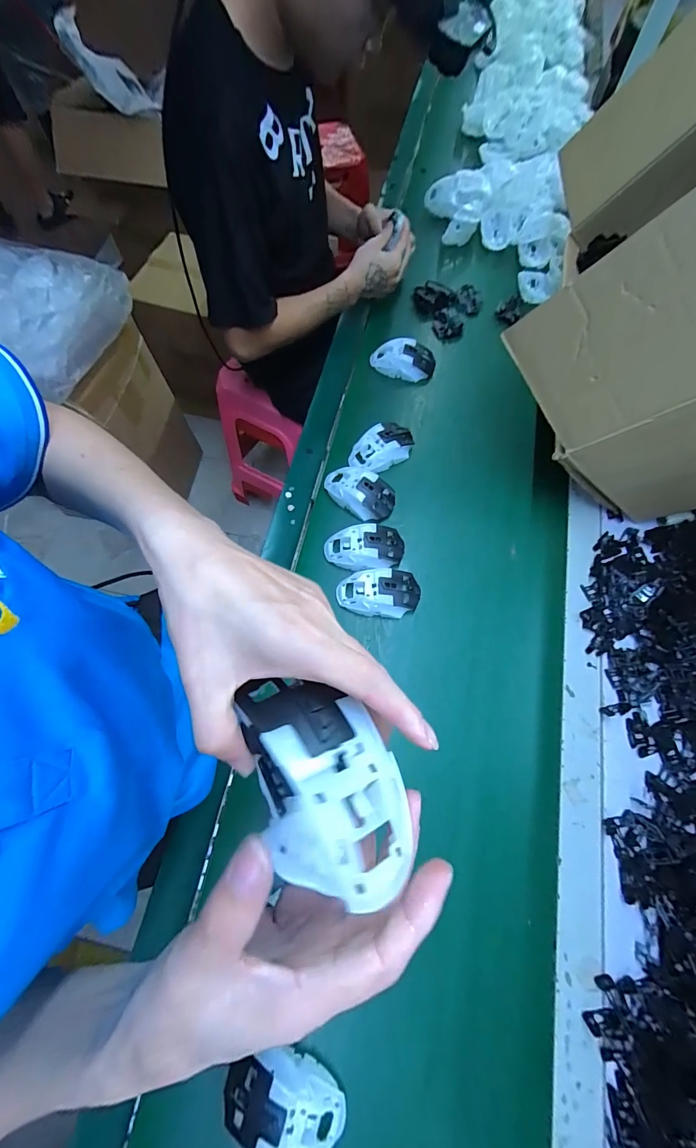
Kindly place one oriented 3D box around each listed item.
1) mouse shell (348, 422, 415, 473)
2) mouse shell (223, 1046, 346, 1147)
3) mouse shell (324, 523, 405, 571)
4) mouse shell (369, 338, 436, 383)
[{"bbox_3d":[0.058,-0.208,0.665,0.117,0.040,0.064,-36,74,-14],"label":"mouse shell"},{"bbox_3d":[-0.061,0.504,0.380,0.113,0.029,0.060,9,69,2],"label":"mouse shell"},{"bbox_3d":[0.025,-0.035,0.605,0.120,0.048,0.068,-7,69,-4],"label":"mouse shell"},{"bbox_3d":[0.100,-0.391,0.732,0.119,0.038,0.076,12,69,3],"label":"mouse shell"}]

